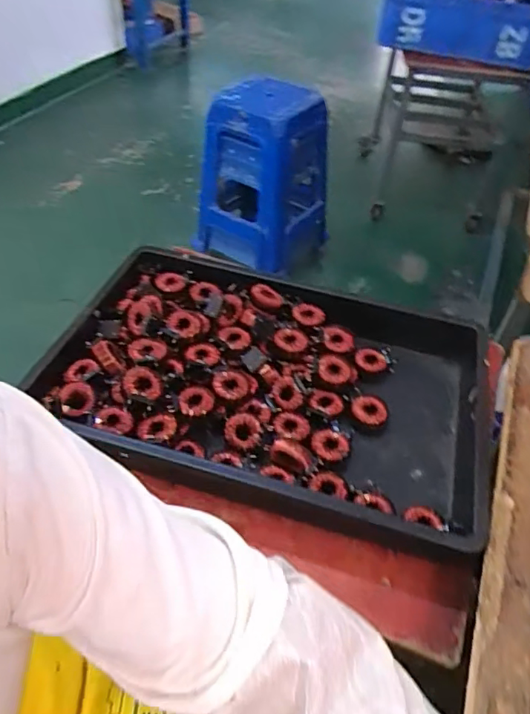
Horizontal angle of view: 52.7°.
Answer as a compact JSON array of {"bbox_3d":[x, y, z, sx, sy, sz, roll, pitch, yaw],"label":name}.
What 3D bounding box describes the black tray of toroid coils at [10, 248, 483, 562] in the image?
[{"bbox_3d":[0.011,0.027,0.739,0.559,0.086,0.379,16,47,10],"label":"black tray of toroid coils"}]

